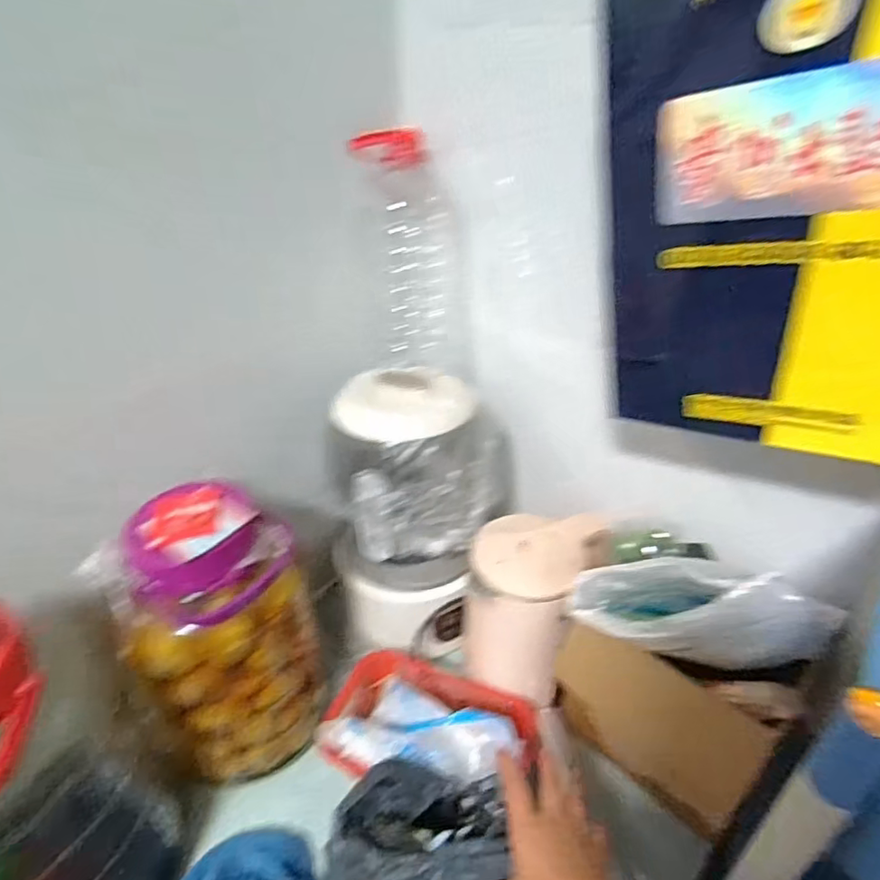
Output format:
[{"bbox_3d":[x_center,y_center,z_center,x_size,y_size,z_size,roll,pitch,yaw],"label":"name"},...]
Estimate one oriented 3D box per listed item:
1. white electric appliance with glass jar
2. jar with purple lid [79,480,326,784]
[{"bbox_3d":[-0.038,0.107,0.736,0.193,0.356,0.187,-13,36,-17],"label":"white electric appliance with glass jar"},{"bbox_3d":[-0.229,0.211,0.633,0.172,0.320,0.150,-16,37,-21],"label":"jar with purple lid"}]

